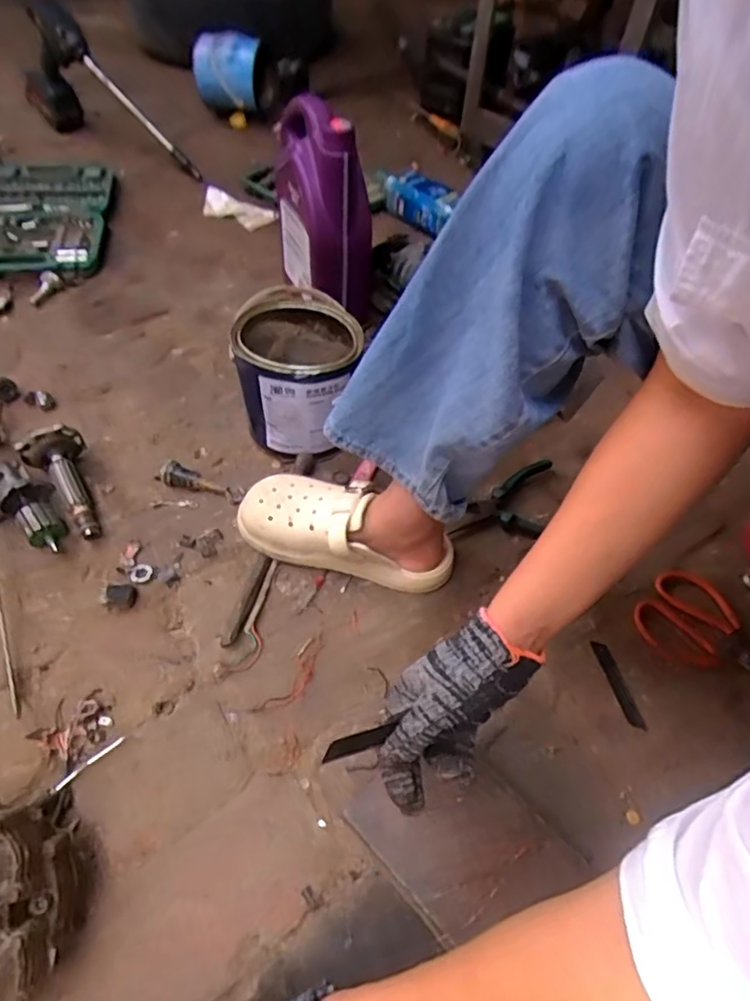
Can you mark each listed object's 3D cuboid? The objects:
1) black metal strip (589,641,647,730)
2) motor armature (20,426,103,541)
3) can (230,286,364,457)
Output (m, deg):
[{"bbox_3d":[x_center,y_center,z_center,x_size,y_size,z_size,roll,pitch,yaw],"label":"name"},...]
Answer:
[{"bbox_3d":[0.269,0.202,0.642,0.019,0.004,0.097,-10,58,-13],"label":"black metal strip"},{"bbox_3d":[-0.385,-0.021,0.704,0.069,0.066,0.144,-17,55,-17],"label":"motor armature"},{"bbox_3d":[-0.103,-0.166,0.784,0.158,0.155,0.168,8,53,2],"label":"can"}]

